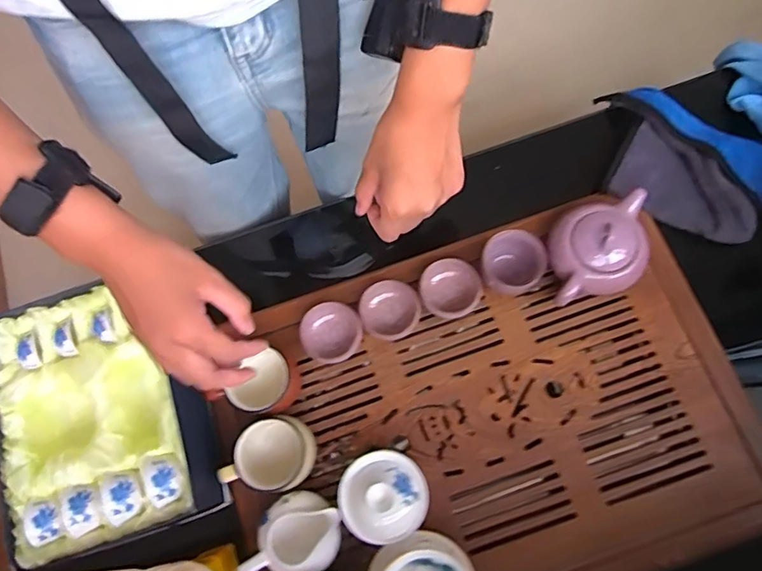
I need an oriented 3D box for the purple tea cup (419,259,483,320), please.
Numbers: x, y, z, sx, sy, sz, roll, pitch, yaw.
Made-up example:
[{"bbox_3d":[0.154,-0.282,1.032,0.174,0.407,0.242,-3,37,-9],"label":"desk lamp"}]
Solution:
[{"bbox_3d":[0.075,0.007,0.565,0.065,0.039,0.063,0,75,2],"label":"purple tea cup"}]

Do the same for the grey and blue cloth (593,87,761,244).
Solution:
[{"bbox_3d":[0.348,-0.144,0.597,0.216,0.056,0.145,34,79,10],"label":"grey and blue cloth"}]

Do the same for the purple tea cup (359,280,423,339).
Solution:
[{"bbox_3d":[0.010,0.028,0.562,0.062,0.032,0.062,0,75,2],"label":"purple tea cup"}]

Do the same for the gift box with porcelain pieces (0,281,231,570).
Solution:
[{"bbox_3d":[-0.290,0.130,0.526,0.183,0.074,0.259,-21,76,-4],"label":"gift box with porcelain pieces"}]

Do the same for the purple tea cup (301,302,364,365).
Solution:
[{"bbox_3d":[-0.054,0.054,0.557,0.065,0.024,0.063,0,75,2],"label":"purple tea cup"}]

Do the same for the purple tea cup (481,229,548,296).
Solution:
[{"bbox_3d":[0.141,-0.020,0.549,0.063,0.053,0.062,15,76,6],"label":"purple tea cup"}]

